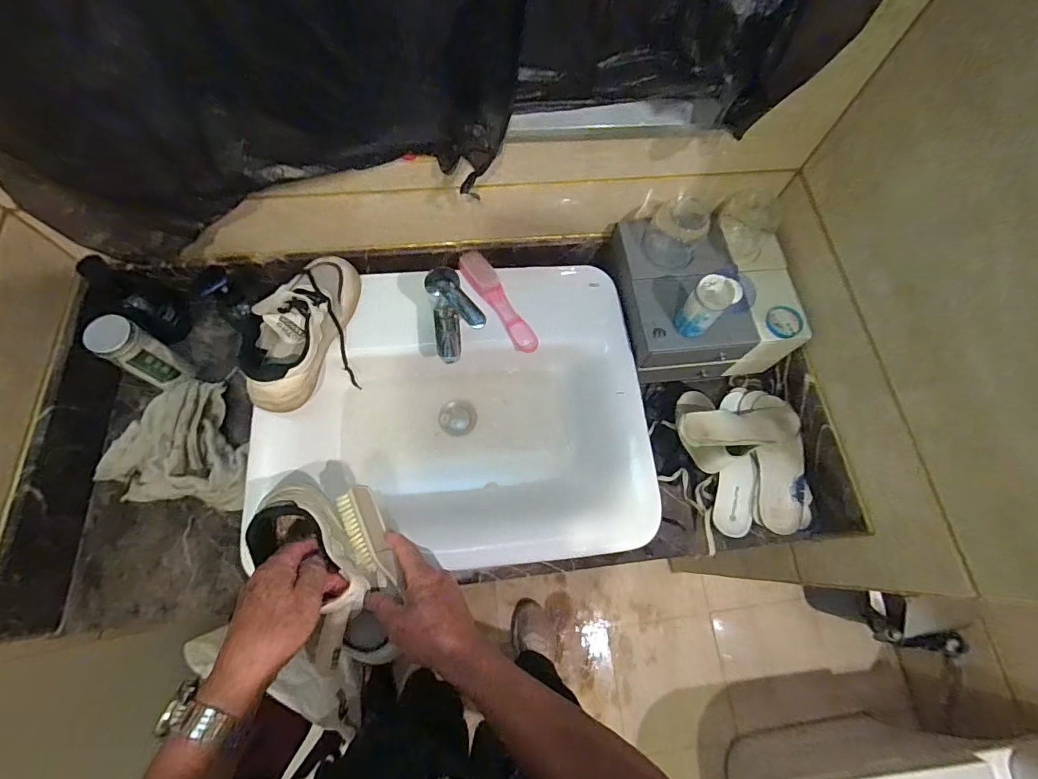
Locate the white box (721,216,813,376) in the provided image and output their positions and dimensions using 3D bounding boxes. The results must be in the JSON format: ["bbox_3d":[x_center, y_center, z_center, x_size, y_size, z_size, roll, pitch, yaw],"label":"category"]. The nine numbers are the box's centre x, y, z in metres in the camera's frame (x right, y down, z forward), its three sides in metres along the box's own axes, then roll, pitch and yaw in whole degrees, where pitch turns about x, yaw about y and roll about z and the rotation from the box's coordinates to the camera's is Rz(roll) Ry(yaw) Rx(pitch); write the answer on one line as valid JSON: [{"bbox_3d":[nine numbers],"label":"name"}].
[{"bbox_3d":[0.384,-0.151,0.746,0.091,0.118,0.223,-4,70,-4],"label":"white box"}]

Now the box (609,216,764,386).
[{"bbox_3d":[0.255,-0.143,0.757,0.183,0.133,0.243,-6,70,-5],"label":"box"}]

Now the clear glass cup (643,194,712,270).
[{"bbox_3d":[0.239,-0.239,0.678,0.080,0.076,0.089,30,71,9],"label":"clear glass cup"}]

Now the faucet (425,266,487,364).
[{"bbox_3d":[-0.088,-0.094,0.634,0.070,0.103,0.111,-12,70,-7],"label":"faucet"}]

